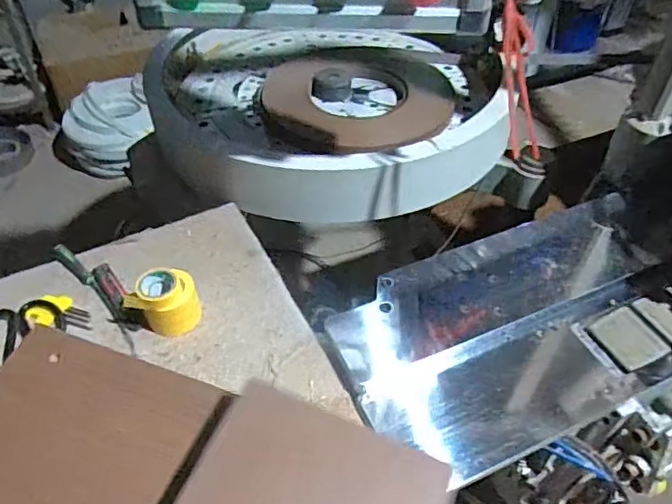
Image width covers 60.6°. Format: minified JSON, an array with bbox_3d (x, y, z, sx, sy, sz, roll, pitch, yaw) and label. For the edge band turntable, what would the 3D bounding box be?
[{"bbox_3d":[-0.025,-0.280,1.021,0.572,0.109,0.571,1,47,-1],"label":"edge band turntable"}]

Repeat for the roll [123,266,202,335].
[{"bbox_3d":[-0.208,0.062,0.705,0.070,0.068,0.066,1,47,-1],"label":"roll"}]

